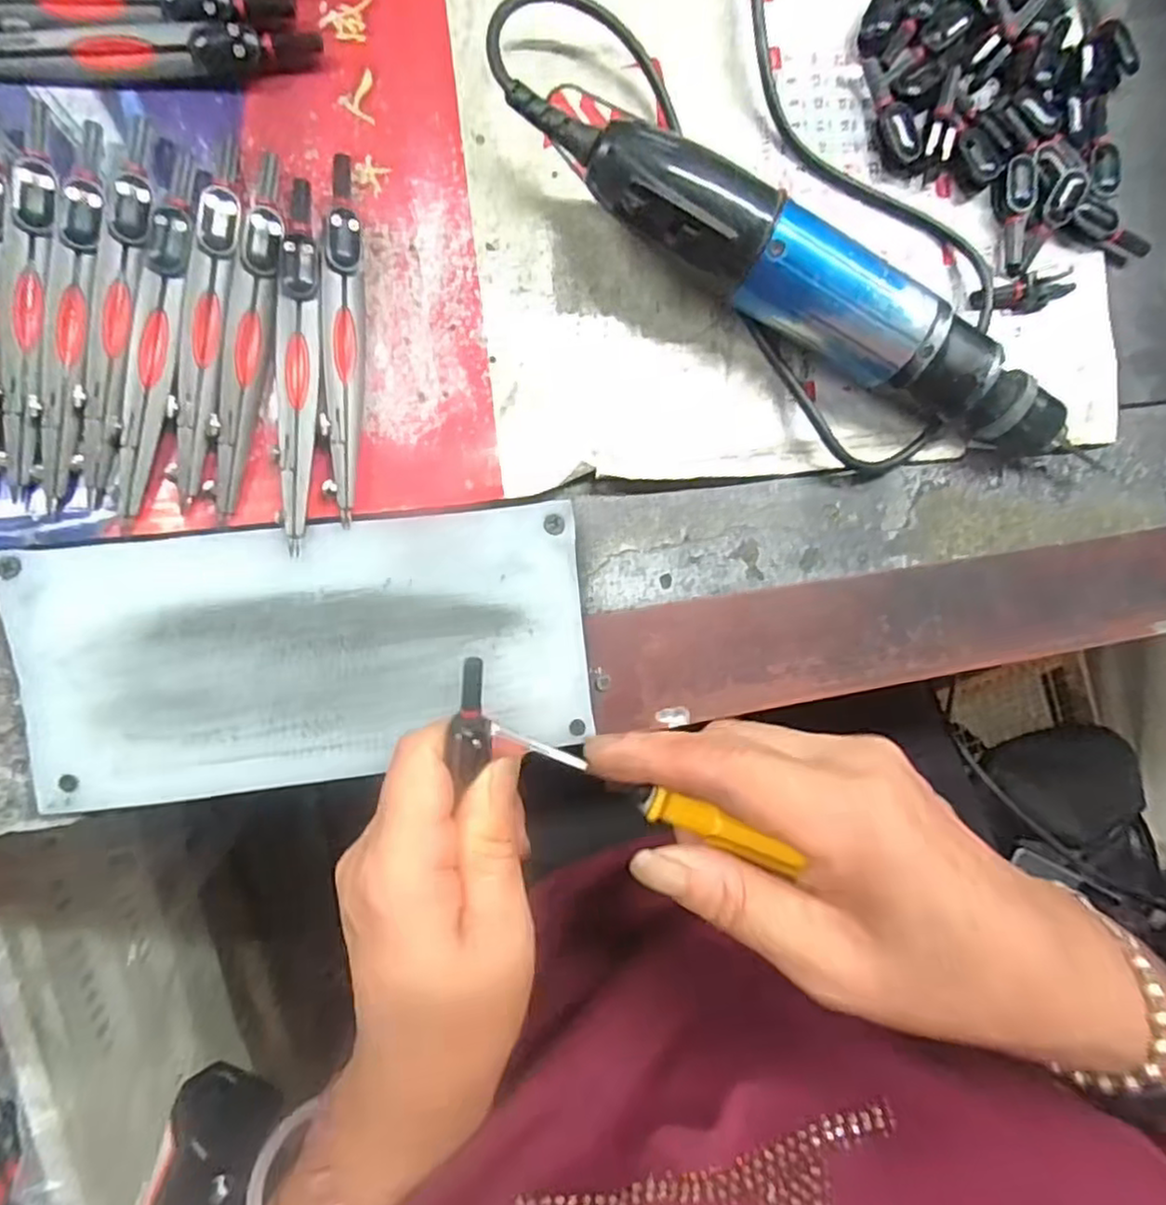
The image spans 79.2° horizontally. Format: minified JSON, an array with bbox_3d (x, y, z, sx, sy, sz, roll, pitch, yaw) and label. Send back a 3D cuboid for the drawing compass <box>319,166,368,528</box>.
[{"bbox_3d":[-0.087,-0.095,0.257,0.014,0.009,0.129,1,92,-9],"label":"drawing compass"}]

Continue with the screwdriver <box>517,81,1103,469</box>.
[{"bbox_3d":[0.085,-0.116,0.269,0.250,0.045,0.037,22,88,-9],"label":"screwdriver"}]

